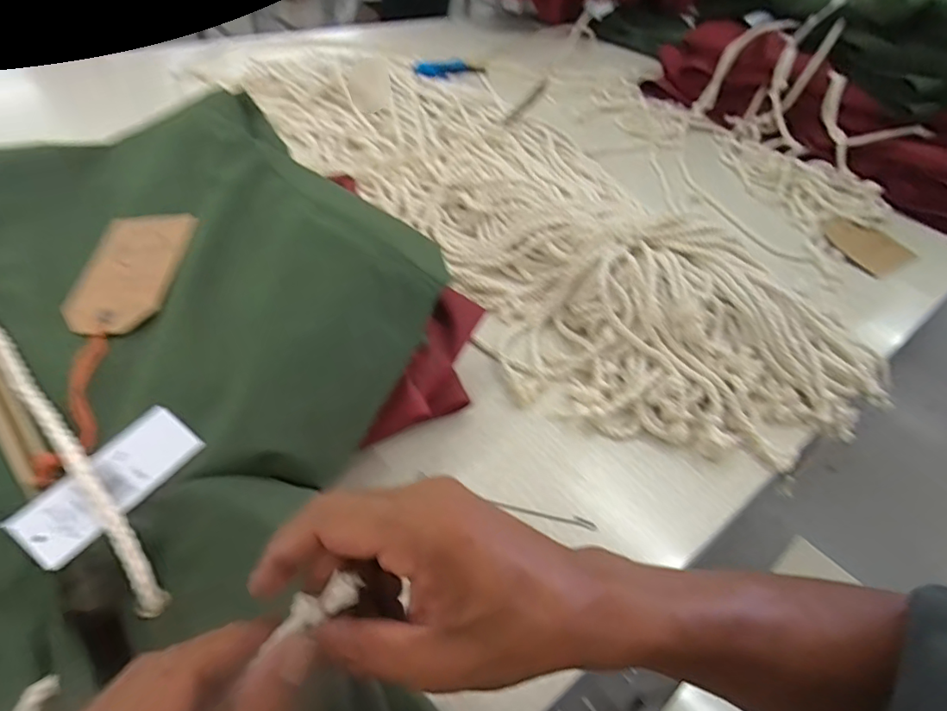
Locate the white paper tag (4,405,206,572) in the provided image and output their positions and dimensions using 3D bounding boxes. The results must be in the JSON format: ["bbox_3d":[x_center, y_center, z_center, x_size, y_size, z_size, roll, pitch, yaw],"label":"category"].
[{"bbox_3d":[-0.183,0.063,0.271,0.036,0.005,0.084,39,60,5],"label":"white paper tag"}]

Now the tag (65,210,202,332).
[{"bbox_3d":[-0.224,-0.056,0.351,0.064,0.004,0.101,-4,56,3],"label":"tag"}]

